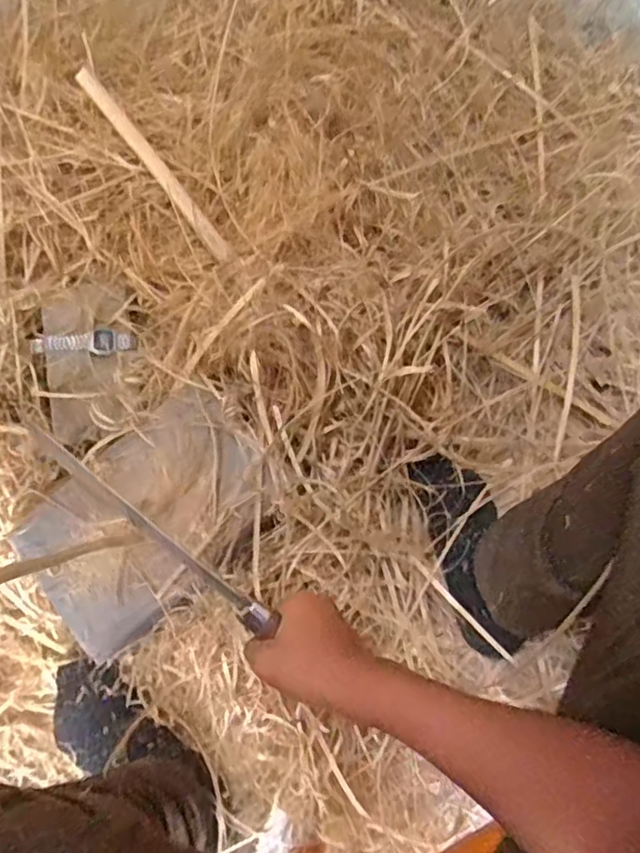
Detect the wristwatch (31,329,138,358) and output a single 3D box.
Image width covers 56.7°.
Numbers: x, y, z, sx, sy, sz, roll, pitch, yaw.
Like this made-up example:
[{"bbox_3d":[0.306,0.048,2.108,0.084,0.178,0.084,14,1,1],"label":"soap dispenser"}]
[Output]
[{"bbox_3d":[-0.290,-0.101,0.724,0.125,0.011,0.032,-9,69,-7],"label":"wristwatch"}]

